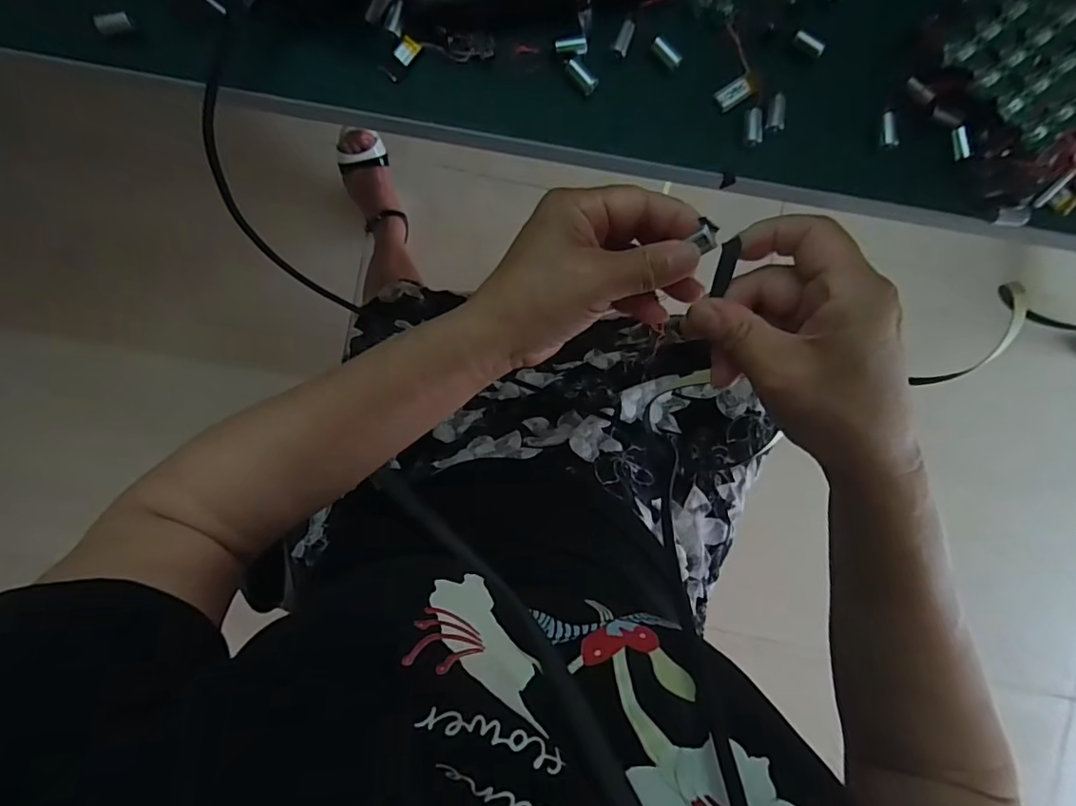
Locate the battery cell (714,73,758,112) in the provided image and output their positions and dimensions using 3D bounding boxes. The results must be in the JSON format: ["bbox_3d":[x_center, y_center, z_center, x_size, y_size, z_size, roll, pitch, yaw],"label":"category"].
[{"bbox_3d":[0.120,-0.187,0.323,0.024,0.006,0.013,-31,92,0],"label":"battery cell"}]

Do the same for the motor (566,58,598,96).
[{"bbox_3d":[0.026,-0.195,0.318,0.021,0.008,0.010,43,91,-3],"label":"motor"}]

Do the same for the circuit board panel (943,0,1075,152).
[{"bbox_3d":[0.277,-0.186,0.296,0.055,0.010,0.079,-38,86,15],"label":"circuit board panel"}]

